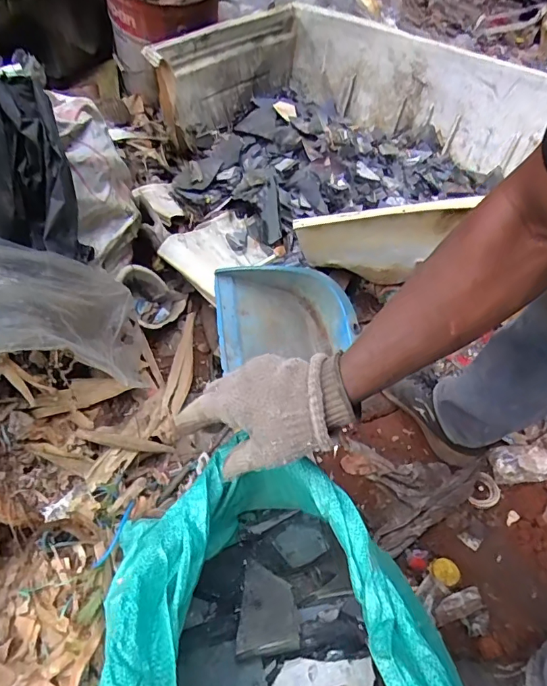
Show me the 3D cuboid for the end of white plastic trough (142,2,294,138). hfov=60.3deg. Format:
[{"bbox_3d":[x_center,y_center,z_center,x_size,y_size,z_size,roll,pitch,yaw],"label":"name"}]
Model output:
[{"bbox_3d":[-0.106,-0.681,1.192,0.430,0.230,0.044,-33,57,-28],"label":"end of white plastic trough"}]

